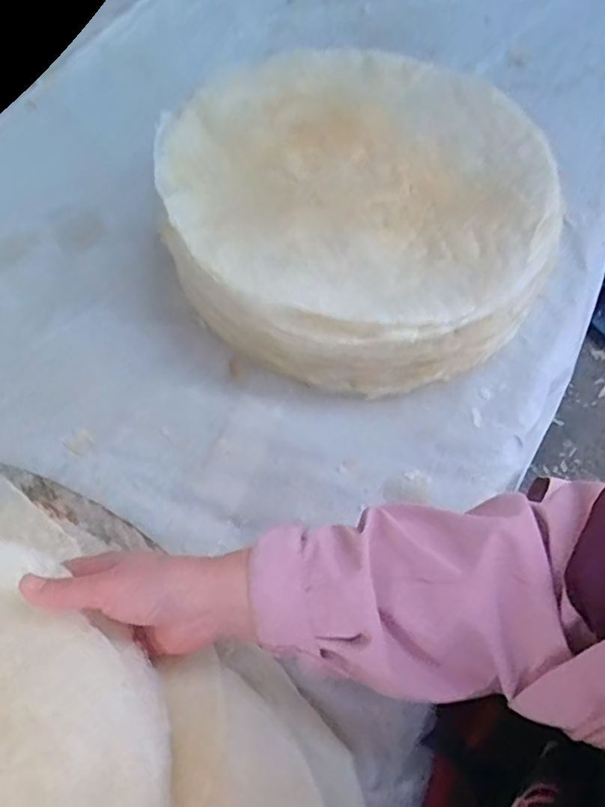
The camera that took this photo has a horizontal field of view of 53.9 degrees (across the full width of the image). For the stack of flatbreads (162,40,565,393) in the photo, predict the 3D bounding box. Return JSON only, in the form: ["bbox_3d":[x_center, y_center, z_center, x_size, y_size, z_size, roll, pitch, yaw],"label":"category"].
[{"bbox_3d":[0.053,-0.189,0.583,0.362,0.131,0.354,-20,59,-11],"label":"stack of flatbreads"}]

